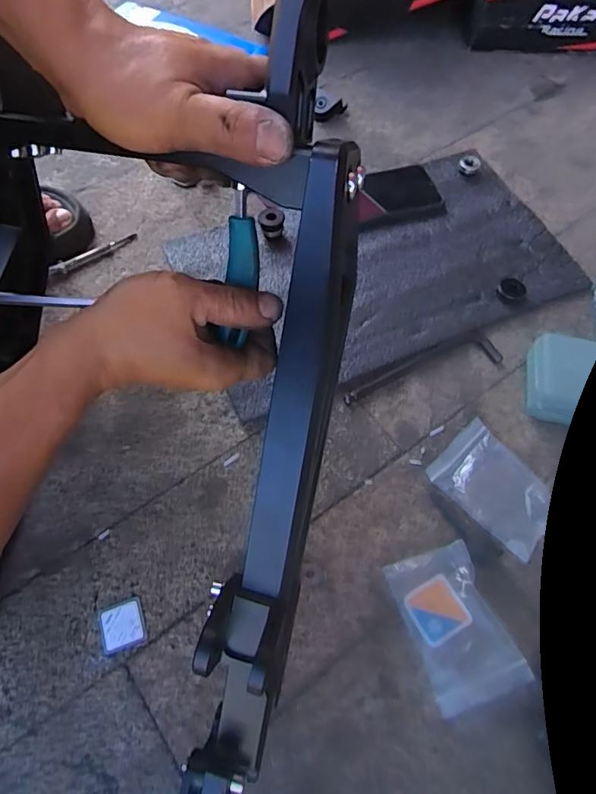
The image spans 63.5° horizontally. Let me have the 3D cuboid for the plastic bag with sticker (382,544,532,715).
[{"bbox_3d":[0.130,0.189,0.402,0.073,0.013,0.116,-17,67,-10],"label":"plastic bag with sticker"}]

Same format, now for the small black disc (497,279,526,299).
[{"bbox_3d":[0.241,-0.121,0.543,0.029,0.011,0.027,1,65,-2],"label":"small black disc"}]

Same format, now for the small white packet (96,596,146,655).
[{"bbox_3d":[-0.145,0.188,0.395,0.036,0.004,0.036,-16,67,-10],"label":"small white packet"}]

